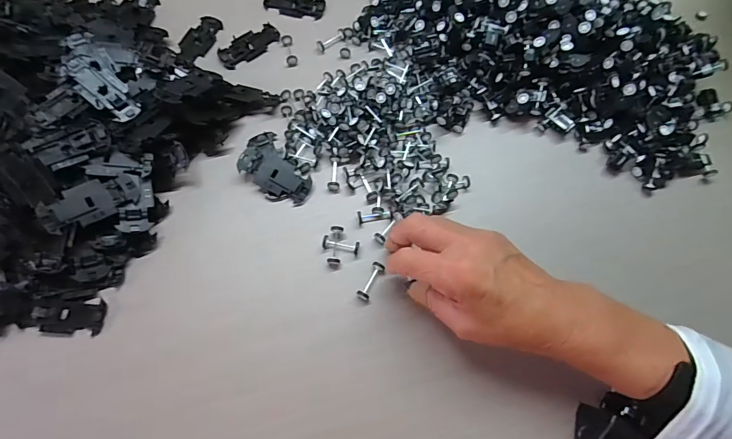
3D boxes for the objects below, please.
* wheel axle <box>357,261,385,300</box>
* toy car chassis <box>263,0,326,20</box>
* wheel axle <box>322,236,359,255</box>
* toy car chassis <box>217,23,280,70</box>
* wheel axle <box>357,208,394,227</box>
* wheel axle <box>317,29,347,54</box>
[{"bbox_3d":[0.004,0.049,0.324,0.010,0.007,0.032,28,71,8],"label":"wheel axle"},{"bbox_3d":[-0.076,-0.230,0.432,0.064,0.006,0.031,11,69,2],"label":"toy car chassis"},{"bbox_3d":[-0.021,0.021,0.334,0.030,0.010,0.010,10,69,2],"label":"wheel axle"},{"bbox_3d":[-0.118,-0.176,0.408,0.064,0.005,0.030,-34,74,-13],"label":"toy car chassis"},{"bbox_3d":[0.008,-0.003,0.343,0.029,0.009,0.010,-7,70,-5],"label":"wheel axle"},{"bbox_3d":[-0.035,-0.182,0.409,0.033,0.008,0.011,-33,74,-13],"label":"wheel axle"}]

